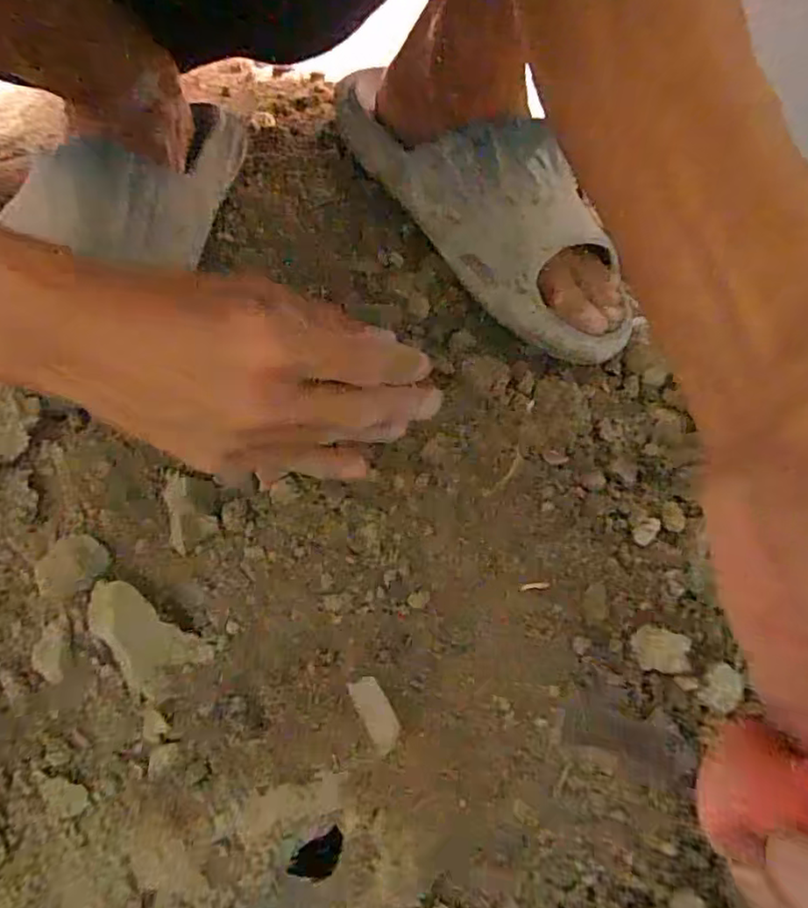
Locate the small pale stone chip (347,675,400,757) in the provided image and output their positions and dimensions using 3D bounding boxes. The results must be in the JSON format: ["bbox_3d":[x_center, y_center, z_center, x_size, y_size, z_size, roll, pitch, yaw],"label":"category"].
[{"bbox_3d":[-0.013,0.121,0.285,0.014,0.005,0.034,-22,78,-19],"label":"small pale stone chip"}]

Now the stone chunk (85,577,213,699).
[{"bbox_3d":[-0.128,0.090,0.296,0.061,0.010,0.033,42,60,-11],"label":"stone chunk"}]

